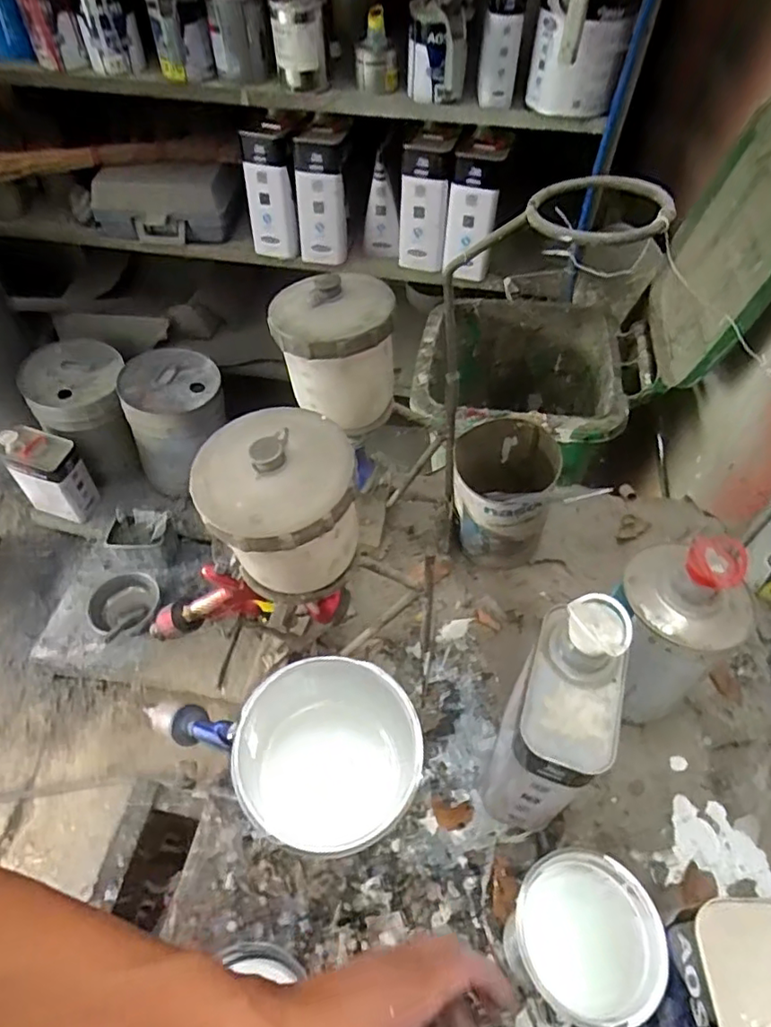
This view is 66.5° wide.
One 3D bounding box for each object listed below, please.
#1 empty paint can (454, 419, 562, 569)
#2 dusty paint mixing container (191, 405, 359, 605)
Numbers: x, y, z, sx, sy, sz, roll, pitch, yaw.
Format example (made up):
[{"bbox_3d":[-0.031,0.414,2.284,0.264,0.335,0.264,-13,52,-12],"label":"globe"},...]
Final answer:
[{"bbox_3d":[0.121,-0.010,0.627,0.100,0.154,0.101,2,53,3],"label":"empty paint can"},{"bbox_3d":[-0.069,0.000,0.403,0.100,0.119,0.095,-11,54,-6],"label":"dusty paint mixing container"}]

